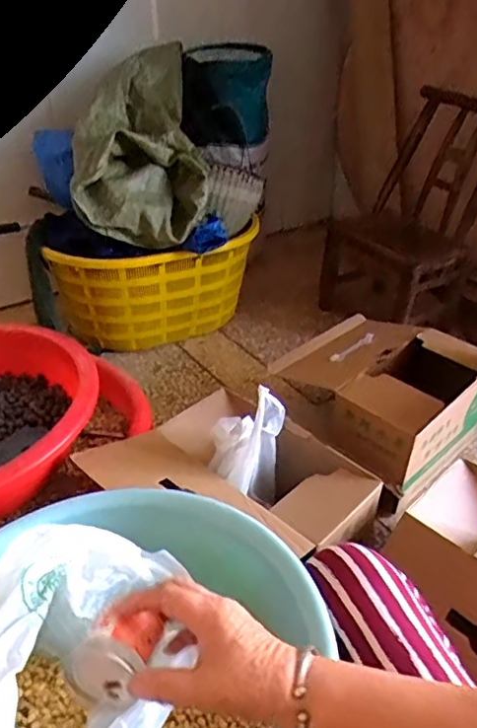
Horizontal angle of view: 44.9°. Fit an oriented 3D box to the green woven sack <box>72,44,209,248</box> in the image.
[{"bbox_3d":[-0.261,-0.579,1.555,0.344,0.380,0.394,-3,35,-6],"label":"green woven sack"}]

